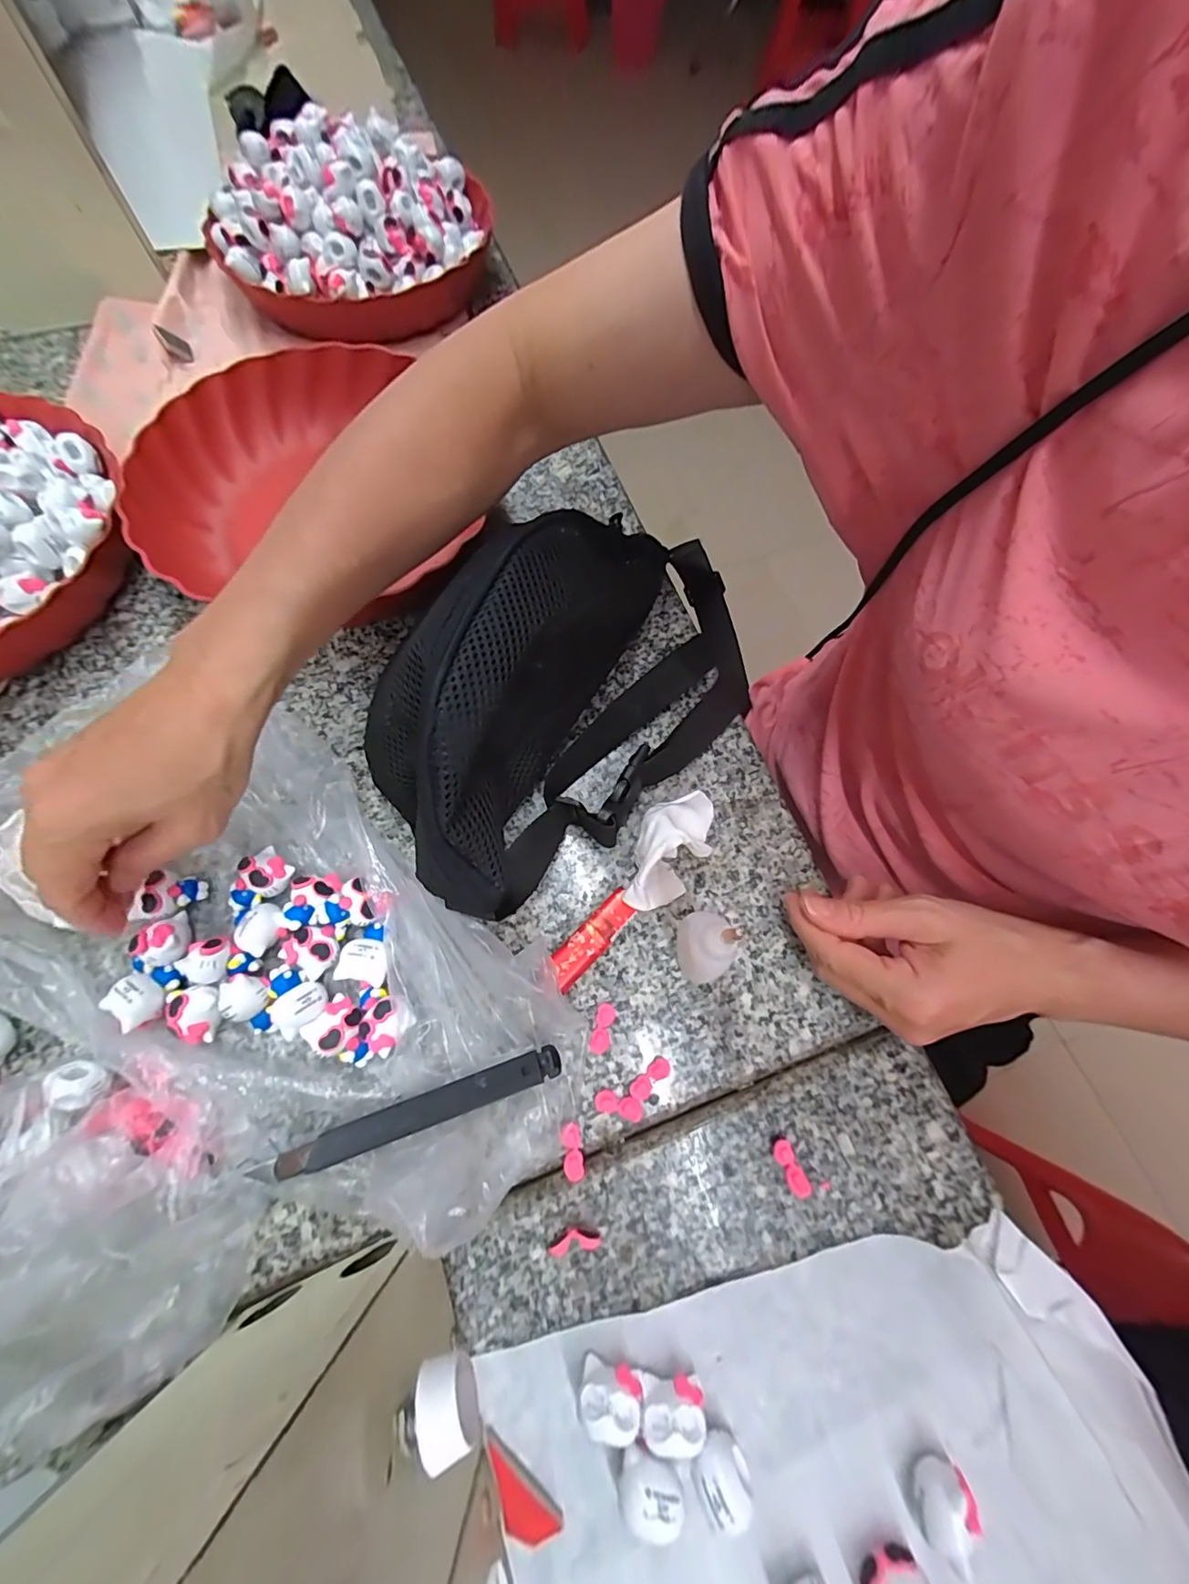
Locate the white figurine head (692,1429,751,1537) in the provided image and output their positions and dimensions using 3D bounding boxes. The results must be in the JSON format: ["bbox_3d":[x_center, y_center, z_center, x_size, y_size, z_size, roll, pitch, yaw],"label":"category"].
[{"bbox_3d":[0.051,0.273,0.209,0.021,0.017,0.026,-16,70,-9],"label":"white figurine head"}]

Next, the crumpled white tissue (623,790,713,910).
[{"bbox_3d":[0.044,0.030,0.298,0.040,0.040,0.079,33,71,10],"label":"crumpled white tissue"}]

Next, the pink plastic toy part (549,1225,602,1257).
[{"bbox_3d":[-0.009,0.210,0.243,0.024,0.006,0.009,-7,69,-5],"label":"pink plastic toy part"}]

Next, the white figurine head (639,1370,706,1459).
[{"bbox_3d":[0.032,0.256,0.215,0.025,0.017,0.017,2,68,-2],"label":"white figurine head"}]

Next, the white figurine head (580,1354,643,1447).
[{"bbox_3d":[0.007,0.253,0.217,0.024,0.020,0.018,14,68,3],"label":"white figurine head"}]

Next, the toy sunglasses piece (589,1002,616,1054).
[{"bbox_3d":[0.004,0.127,0.280,0.011,0.005,0.025,14,68,3],"label":"toy sunglasses piece"}]

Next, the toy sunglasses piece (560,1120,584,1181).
[{"bbox_3d":[-0.011,0.178,0.257,0.010,0.004,0.024,-5,69,-5],"label":"toy sunglasses piece"}]

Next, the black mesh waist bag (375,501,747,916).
[{"bbox_3d":[0.003,-0.074,0.298,0.136,0.113,0.288,43,72,13],"label":"black mesh waist bag"}]

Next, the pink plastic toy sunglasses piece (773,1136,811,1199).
[{"bbox_3d":[0.097,0.184,0.254,0.010,0.007,0.025,-21,71,-10],"label":"pink plastic toy sunglasses piece"}]

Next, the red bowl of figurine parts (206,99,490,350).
[{"bbox_3d":[-0.217,-0.500,0.469,0.233,0.089,0.205,-2,68,-3],"label":"red bowl of figurine parts"}]

